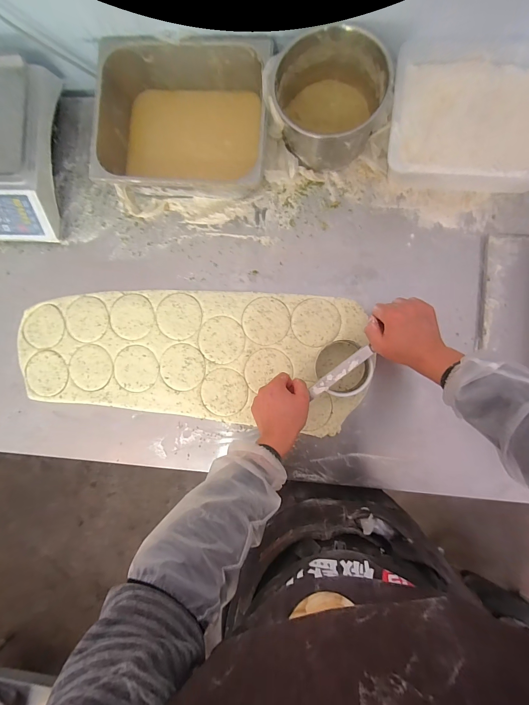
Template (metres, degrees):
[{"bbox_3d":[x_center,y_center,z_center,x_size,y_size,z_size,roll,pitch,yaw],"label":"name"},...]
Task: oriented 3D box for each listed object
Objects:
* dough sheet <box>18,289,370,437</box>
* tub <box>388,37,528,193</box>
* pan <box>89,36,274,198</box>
[{"bbox_3d":[-0.162,-0.002,0.631,0.701,0.017,0.265,6,88,5],"label":"dough sheet"},{"bbox_3d":[0.382,-0.414,0.555,0.311,0.096,0.253,10,88,6],"label":"tub"},{"bbox_3d":[-0.151,-0.435,0.598,0.314,0.109,0.255,6,88,5],"label":"pan"}]

